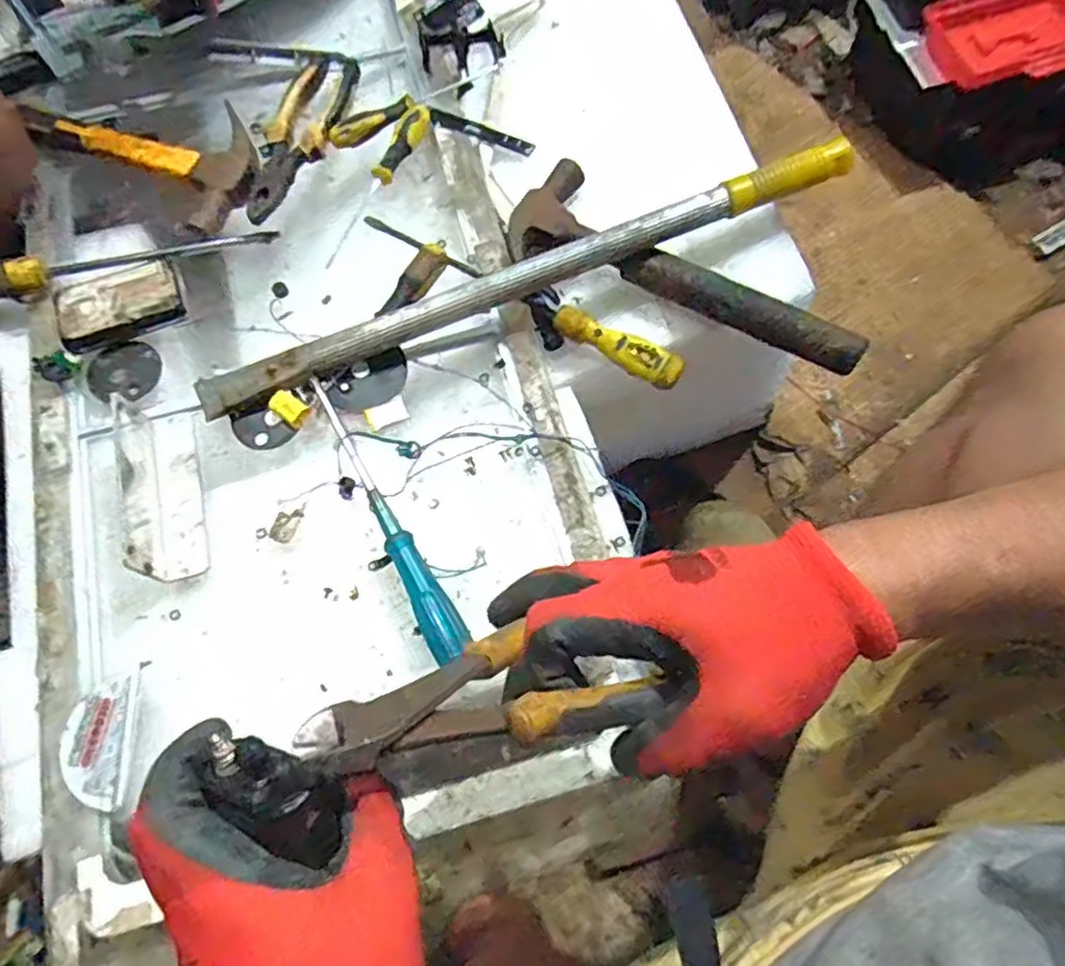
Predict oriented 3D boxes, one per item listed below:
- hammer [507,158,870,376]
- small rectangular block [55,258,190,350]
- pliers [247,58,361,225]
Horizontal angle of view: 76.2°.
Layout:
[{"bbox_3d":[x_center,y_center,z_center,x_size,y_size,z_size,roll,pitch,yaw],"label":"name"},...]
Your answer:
[{"bbox_3d":[0.123,-0.179,0.554,0.305,0.052,0.095,29,74,10],"label":"hammer"},{"bbox_3d":[-0.334,-0.146,0.551,0.094,0.017,0.061,-23,72,-7],"label":"small rectangular block"},{"bbox_3d":[-0.223,-0.315,0.612,0.081,0.022,0.175,28,74,10],"label":"pliers"}]

